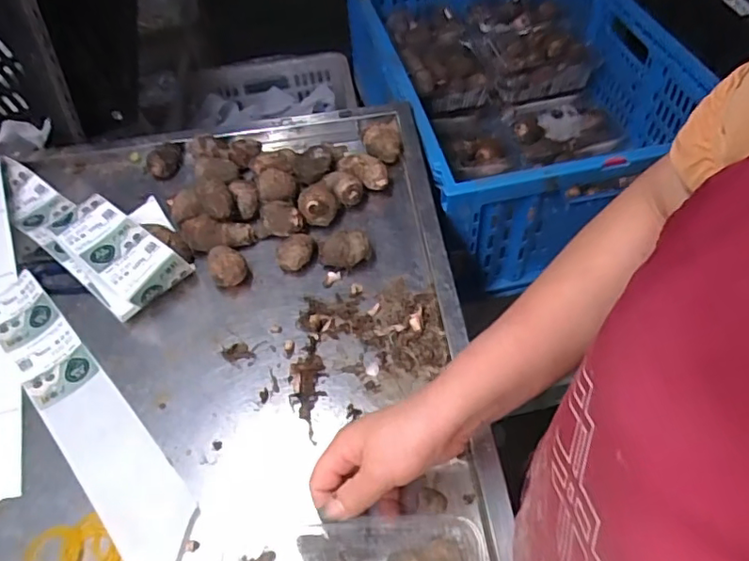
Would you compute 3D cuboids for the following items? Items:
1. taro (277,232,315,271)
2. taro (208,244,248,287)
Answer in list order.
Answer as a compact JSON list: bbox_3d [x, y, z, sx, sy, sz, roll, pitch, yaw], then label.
[{"bbox_3d":[-0.079,-0.031,0.580,0.036,0.027,0.040,-6,53,-1],"label":"taro"},{"bbox_3d":[-0.146,-0.012,0.568,0.034,0.035,0.035,-2,53,2],"label":"taro"}]

